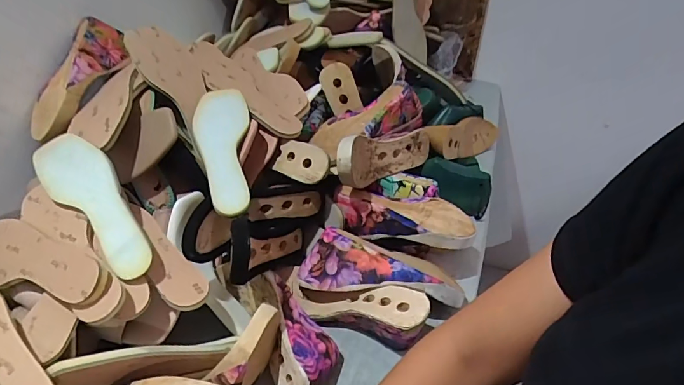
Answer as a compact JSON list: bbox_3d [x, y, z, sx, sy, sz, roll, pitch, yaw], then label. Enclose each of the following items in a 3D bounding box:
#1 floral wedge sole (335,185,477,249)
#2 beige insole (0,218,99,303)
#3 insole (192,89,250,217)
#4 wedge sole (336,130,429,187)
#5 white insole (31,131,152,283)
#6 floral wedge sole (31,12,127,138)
[{"bbox_3d":[0.094,0.042,0.639,0.213,0.057,0.080,9,43,13],"label":"floral wedge sole"},{"bbox_3d":[-0.368,0.078,0.486,0.231,0.010,0.071,9,70,24],"label":"beige insole"},{"bbox_3d":[-0.174,-0.071,0.608,0.079,0.017,0.242,-10,55,-8],"label":"insole"},{"bbox_3d":[0.061,-0.062,0.678,0.066,0.079,0.229,33,32,34],"label":"wedge sole"},{"bbox_3d":[-0.309,0.009,0.519,0.077,0.017,0.233,-42,69,-10],"label":"white insole"},{"bbox_3d":[-0.408,-0.180,0.635,0.073,0.066,0.215,7,62,11],"label":"floral wedge sole"}]

